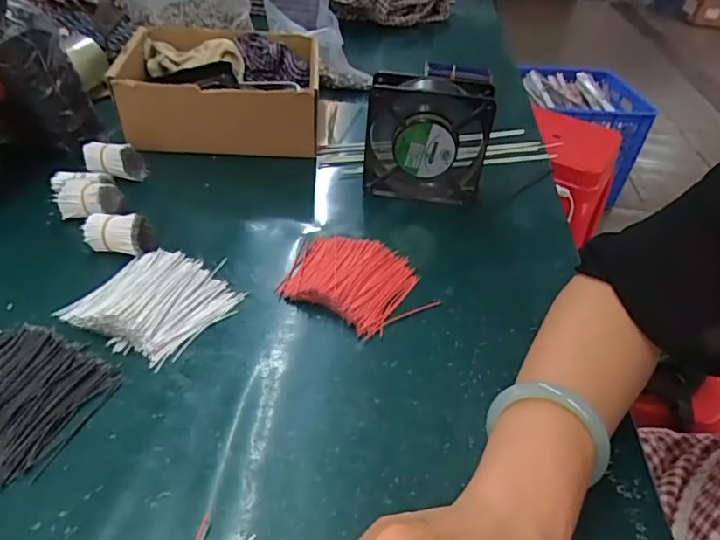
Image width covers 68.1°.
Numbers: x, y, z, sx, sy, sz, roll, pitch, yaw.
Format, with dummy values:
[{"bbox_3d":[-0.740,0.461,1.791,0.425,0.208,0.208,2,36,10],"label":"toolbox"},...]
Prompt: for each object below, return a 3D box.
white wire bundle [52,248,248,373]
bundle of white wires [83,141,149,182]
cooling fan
[{"bbox_3d":[-0.158,0.018,0.419,0.102,0.026,0.108,24,42,22],"label":"white wire bundle"},{"bbox_3d":[-0.252,-0.113,0.539,0.060,0.032,0.027,6,39,1],"label":"bundle of white wires"},{"bbox_3d":[0.066,-0.126,0.537,0.120,0.123,0.044,3,39,-3],"label":"cooling fan"}]

